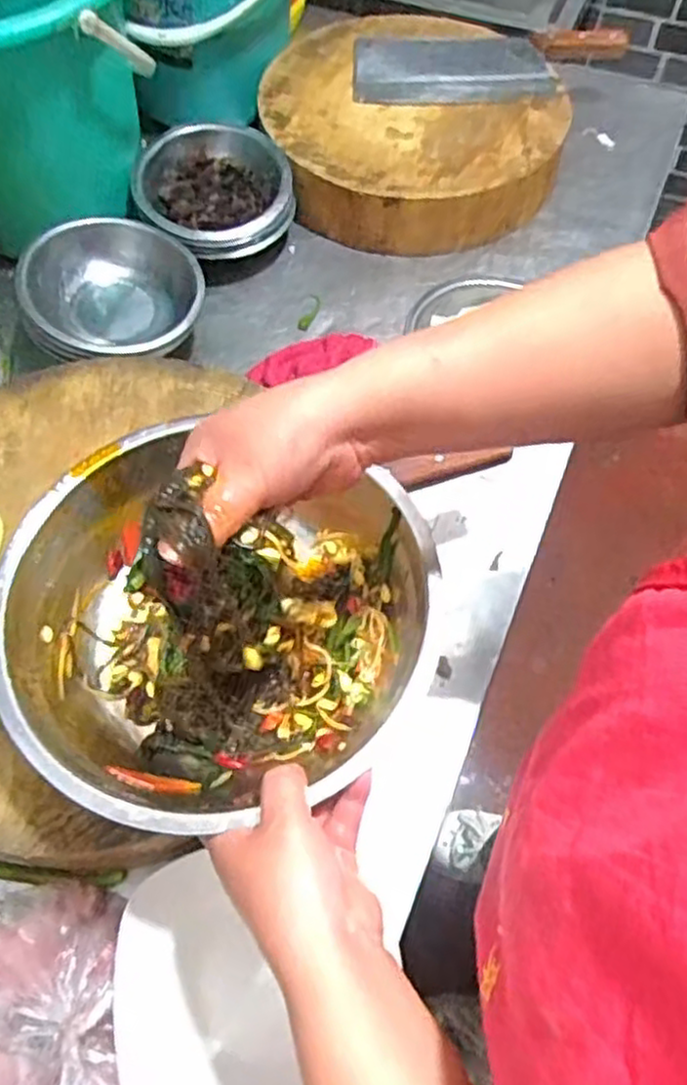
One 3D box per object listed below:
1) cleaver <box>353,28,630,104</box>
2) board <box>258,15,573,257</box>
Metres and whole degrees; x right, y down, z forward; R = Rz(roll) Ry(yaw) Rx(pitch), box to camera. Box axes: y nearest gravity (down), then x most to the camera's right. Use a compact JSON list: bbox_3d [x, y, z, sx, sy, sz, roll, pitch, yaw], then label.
[{"bbox_3d":[0.181,-0.575,0.866,0.336,0.028,0.119,-3,60,-2],"label":"cleaver"},{"bbox_3d":[0.081,-0.484,0.861,0.338,0.102,0.317,0,60,0],"label":"board"}]

